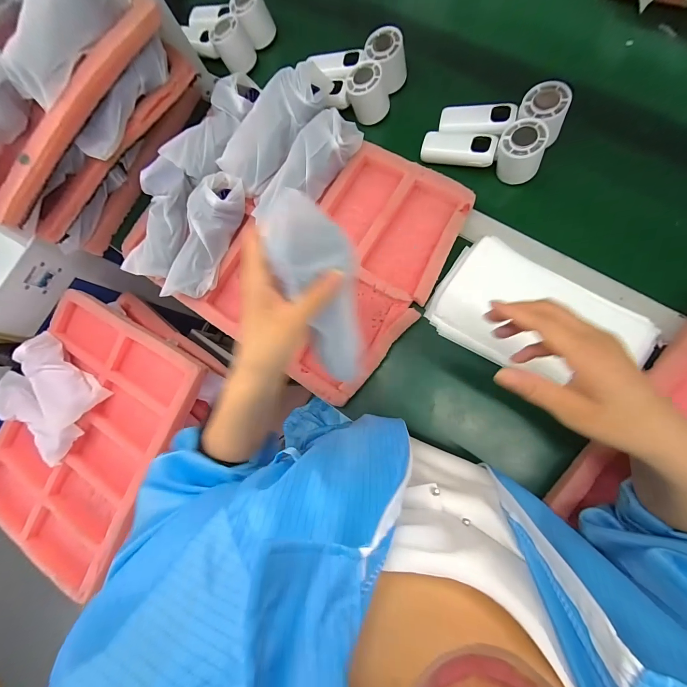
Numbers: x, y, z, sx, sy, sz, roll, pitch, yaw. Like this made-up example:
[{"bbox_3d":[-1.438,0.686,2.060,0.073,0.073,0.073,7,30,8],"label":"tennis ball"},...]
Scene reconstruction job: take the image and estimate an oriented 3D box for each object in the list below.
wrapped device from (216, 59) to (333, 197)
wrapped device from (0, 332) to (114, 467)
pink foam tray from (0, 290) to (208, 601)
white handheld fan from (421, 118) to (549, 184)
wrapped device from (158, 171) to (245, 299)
[{"bbox_3d":[-0.091,-0.304,0.438,0.190,0.051,0.071,-44,79,2],"label":"wrapped device"},{"bbox_3d":[-0.530,0.091,0.562,0.193,0.053,0.158,37,90,11],"label":"wrapped device"},{"bbox_3d":[-0.469,0.164,0.568,0.335,0.044,0.449,27,88,11],"label":"pink foam tray"},{"bbox_3d":[0.190,-0.265,0.440,0.158,0.052,0.057,20,87,24],"label":"white handheld fan"},{"bbox_3d":[-0.198,-0.151,0.450,0.071,0.048,0.191,28,88,11],"label":"wrapped device"}]

